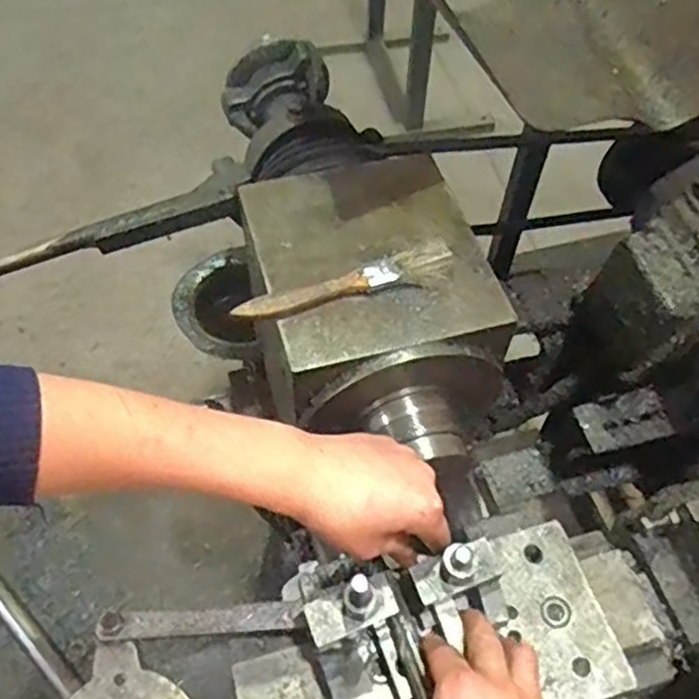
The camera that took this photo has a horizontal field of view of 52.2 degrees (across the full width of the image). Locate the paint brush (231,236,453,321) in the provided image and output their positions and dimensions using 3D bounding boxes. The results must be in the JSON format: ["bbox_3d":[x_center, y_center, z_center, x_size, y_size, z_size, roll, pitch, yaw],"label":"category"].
[{"bbox_3d":[-0.002,-0.046,0.478,0.149,0.008,0.030,-14,57,-11],"label":"paint brush"}]

